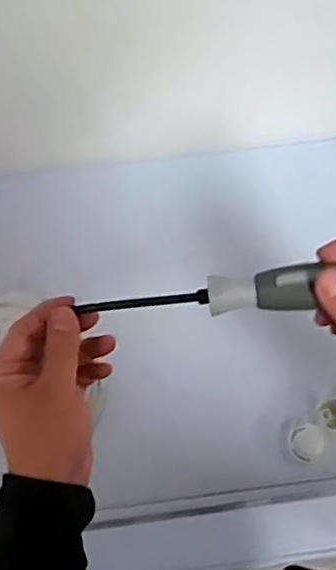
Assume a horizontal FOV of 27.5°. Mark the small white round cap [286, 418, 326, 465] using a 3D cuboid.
[{"bbox_3d":[0.131,0.148,0.652,0.034,0.012,0.040,-13,63,-6],"label":"small white round cap"}]

